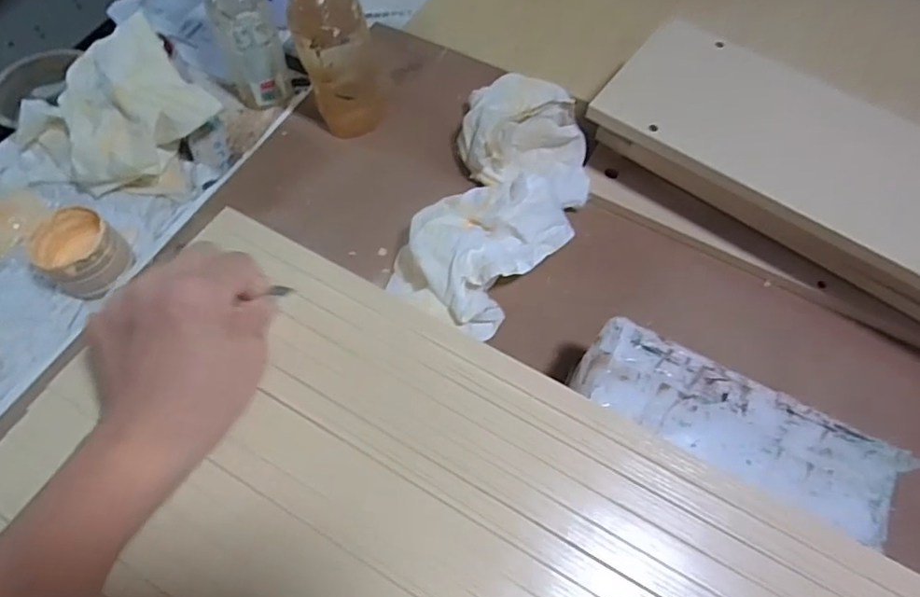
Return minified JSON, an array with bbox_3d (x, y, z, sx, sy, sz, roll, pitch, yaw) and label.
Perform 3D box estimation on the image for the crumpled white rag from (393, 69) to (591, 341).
[{"bbox_3d":[0.042,-0.101,0.560,0.145,0.075,0.285,18,64,8],"label":"crumpled white rag"}]

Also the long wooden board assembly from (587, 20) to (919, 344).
[{"bbox_3d":[0.426,-0.047,0.510,0.612,0.132,0.175,34,67,15],"label":"long wooden board assembly"}]

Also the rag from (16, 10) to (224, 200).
[{"bbox_3d":[-0.360,-0.195,0.587,0.158,0.117,0.148,33,67,15],"label":"rag"}]

